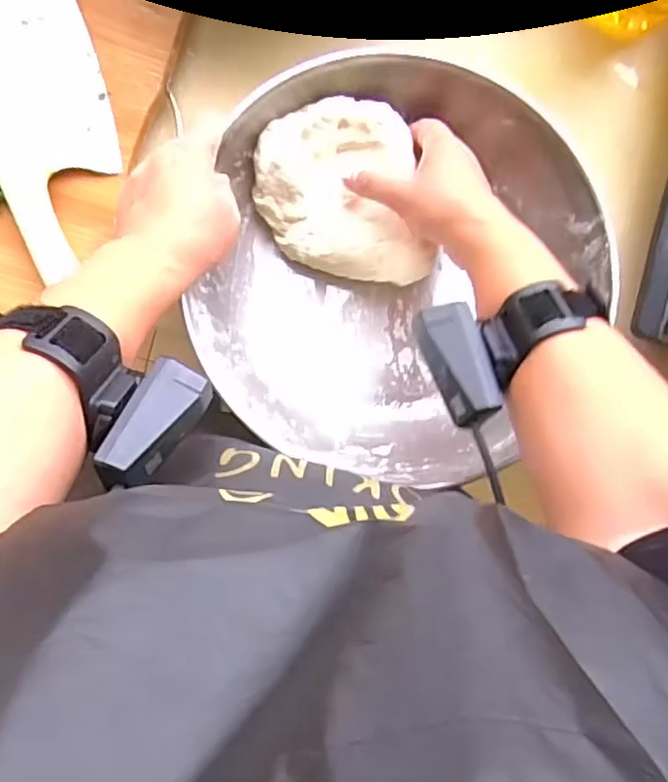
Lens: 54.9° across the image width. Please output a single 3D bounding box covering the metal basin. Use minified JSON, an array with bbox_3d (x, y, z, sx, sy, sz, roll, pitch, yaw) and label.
[{"bbox_3d":[0.044,-0.100,0.488,0.279,0.081,0.314,31,86,-6],"label":"metal basin"}]

